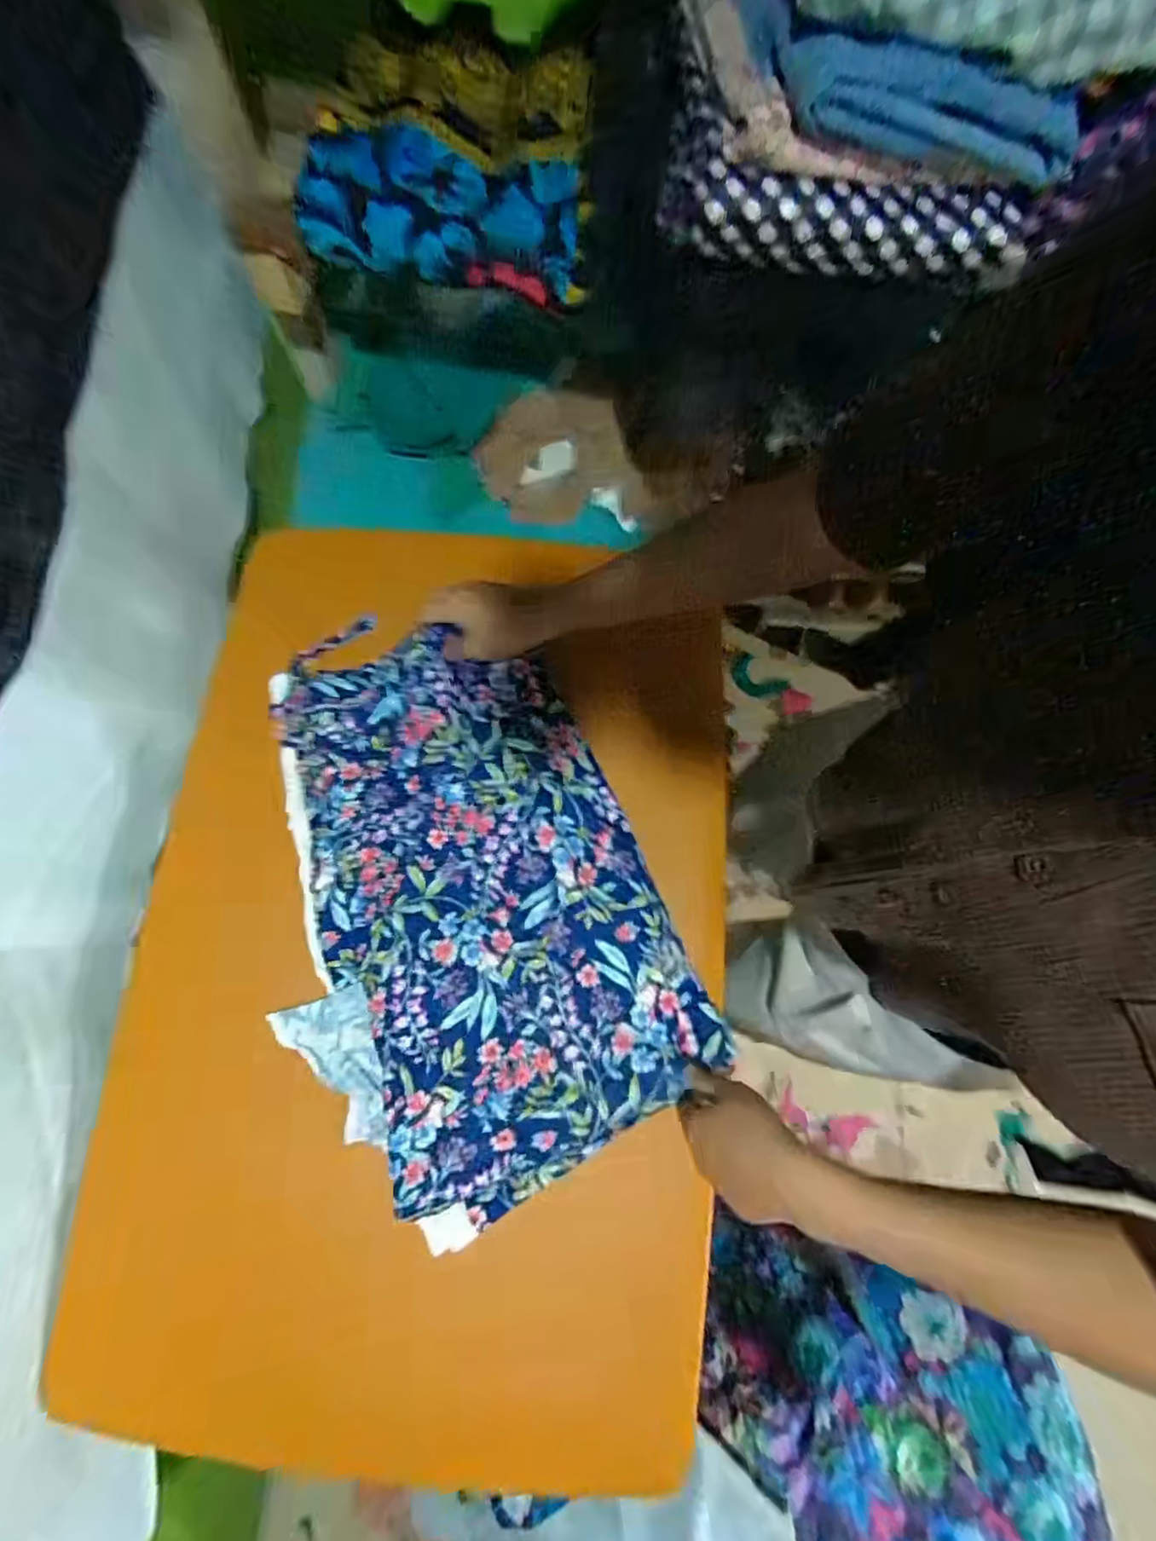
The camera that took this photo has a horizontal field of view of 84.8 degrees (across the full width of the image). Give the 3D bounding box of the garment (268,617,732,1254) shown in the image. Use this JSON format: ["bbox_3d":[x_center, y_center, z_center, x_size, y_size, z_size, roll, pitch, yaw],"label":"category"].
[{"bbox_3d":[-0.108,0.092,0.519,0.295,0.048,0.463,-26,76,-5],"label":"garment"}]

